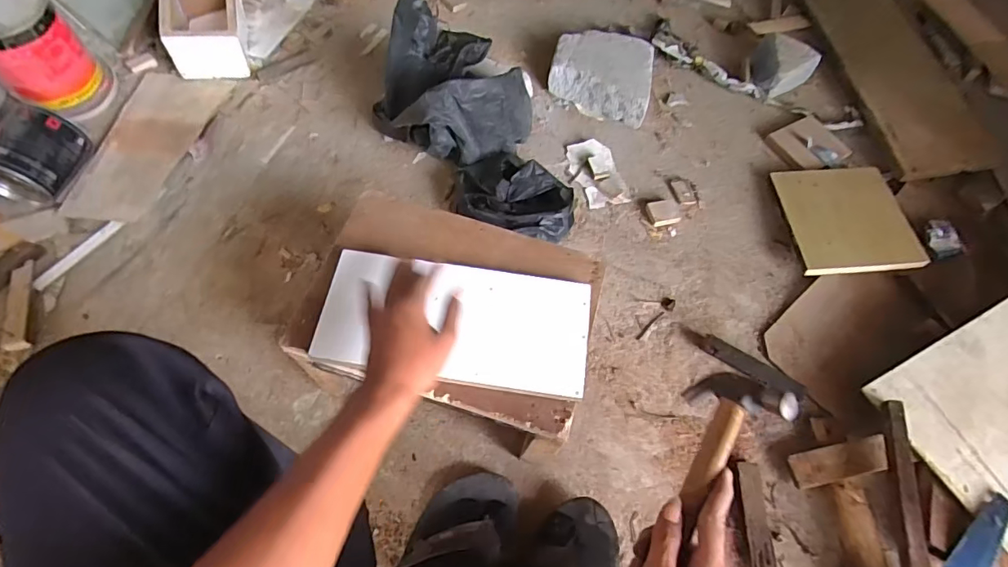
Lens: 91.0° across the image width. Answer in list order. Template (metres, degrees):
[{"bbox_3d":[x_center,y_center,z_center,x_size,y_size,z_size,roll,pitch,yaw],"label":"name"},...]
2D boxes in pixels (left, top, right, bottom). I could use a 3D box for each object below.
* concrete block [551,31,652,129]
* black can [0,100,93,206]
[{"bbox_3d":[0.197,-0.431,1.003,0.197,0.070,0.200,13,62,2],"label":"concrete block"},{"bbox_3d":[-0.744,-0.205,0.776,0.099,0.092,0.127,13,62,2],"label":"black can"}]

